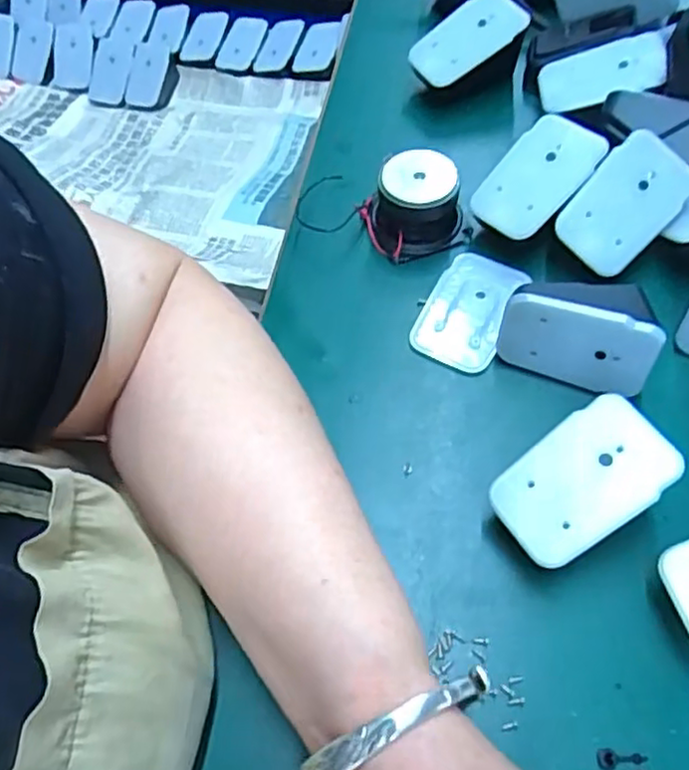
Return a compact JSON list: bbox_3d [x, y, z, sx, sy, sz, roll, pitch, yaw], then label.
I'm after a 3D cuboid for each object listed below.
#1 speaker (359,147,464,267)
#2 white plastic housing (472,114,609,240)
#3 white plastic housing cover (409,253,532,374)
[{"bbox_3d":[0.038,-0.098,0.367,0.047,0.038,0.041,-20,60,-8],"label":"speaker"},{"bbox_3d":[0.100,-0.109,0.352,0.044,0.005,0.069,37,88,27],"label":"white plastic housing"},{"bbox_3d":[0.065,-0.039,0.350,0.041,0.006,0.067,23,64,16],"label":"white plastic housing cover"}]

